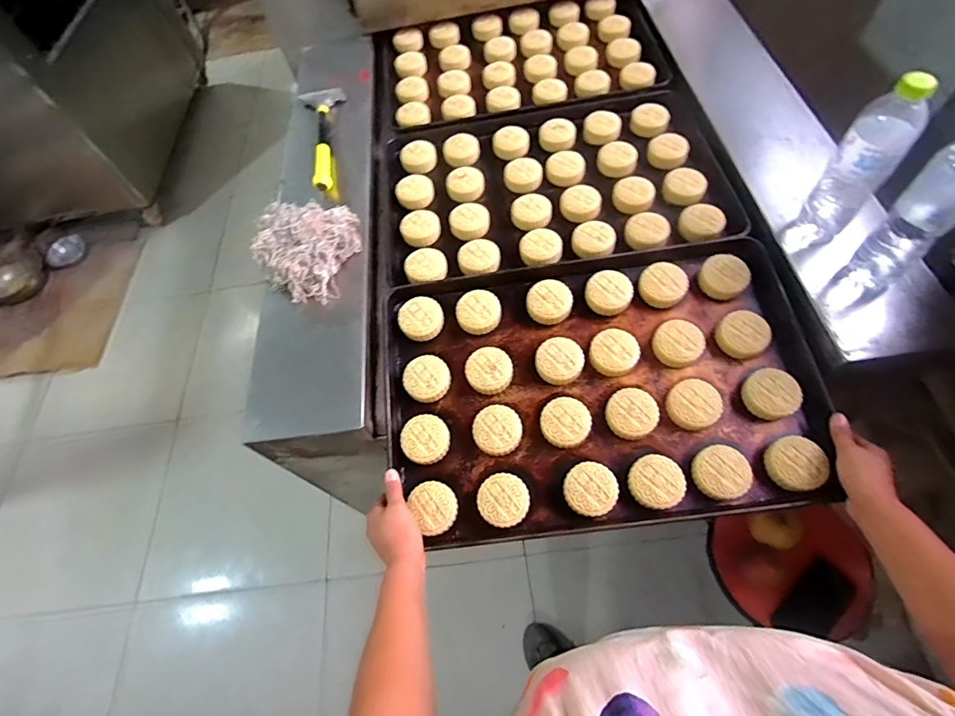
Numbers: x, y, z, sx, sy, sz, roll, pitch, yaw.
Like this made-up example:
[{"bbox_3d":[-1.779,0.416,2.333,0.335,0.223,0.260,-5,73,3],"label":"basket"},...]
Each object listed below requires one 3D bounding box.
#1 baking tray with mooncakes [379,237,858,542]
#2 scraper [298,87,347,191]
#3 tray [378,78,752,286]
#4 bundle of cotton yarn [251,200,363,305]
[{"bbox_3d":[0.164,0.029,0.668,0.577,0.039,0.390,-8,68,3],"label":"baking tray with mooncakes"},{"bbox_3d":[-0.311,-0.450,0.930,0.089,0.027,0.316,-11,57,-1],"label":"scraper"},{"bbox_3d":[0.128,-0.326,0.850,0.586,0.044,0.422,-8,62,2],"label":"tray"},{"bbox_3d":[-0.287,-0.189,0.776,0.168,0.058,0.199,-4,57,4],"label":"bundle of cotton yarn"}]

